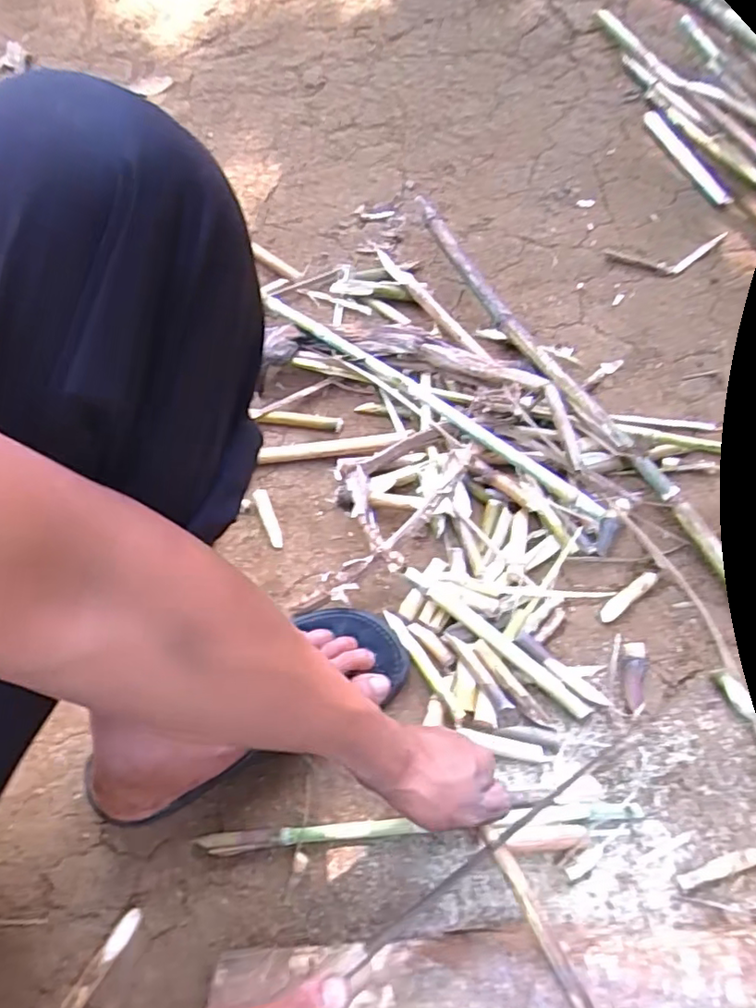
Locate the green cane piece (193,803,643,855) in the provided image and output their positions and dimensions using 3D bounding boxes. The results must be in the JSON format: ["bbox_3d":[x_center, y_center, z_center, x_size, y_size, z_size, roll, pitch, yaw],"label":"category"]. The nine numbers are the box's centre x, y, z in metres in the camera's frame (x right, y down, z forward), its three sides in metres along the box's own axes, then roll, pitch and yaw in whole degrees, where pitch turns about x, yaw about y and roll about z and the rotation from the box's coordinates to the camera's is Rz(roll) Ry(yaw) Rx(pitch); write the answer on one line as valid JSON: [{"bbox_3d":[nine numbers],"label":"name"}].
[{"bbox_3d":[0.033,0.264,0.490,0.359,0.014,0.015,-6,63,1],"label":"green cane piece"}]

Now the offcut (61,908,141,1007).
[{"bbox_3d":[-0.210,0.350,0.460,0.015,0.015,0.074,29,68,17],"label":"offcut"}]

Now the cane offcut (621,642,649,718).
[{"bbox_3d":[0.224,0.154,0.526,0.021,0.017,0.062,8,64,8],"label":"cane offcut"}]

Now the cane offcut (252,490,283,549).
[{"bbox_3d":[-0.116,0.015,0.634,0.015,0.009,0.069,-22,64,-7],"label":"cane offcut"}]

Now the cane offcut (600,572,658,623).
[{"bbox_3d":[0.236,0.086,0.564,0.068,0.013,0.016,-36,67,-14],"label":"cane offcut"}]

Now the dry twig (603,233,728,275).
[{"bbox_3d":[0.373,-0.314,0.766,0.148,0.004,0.051,-7,63,0],"label":"dry twig"}]

